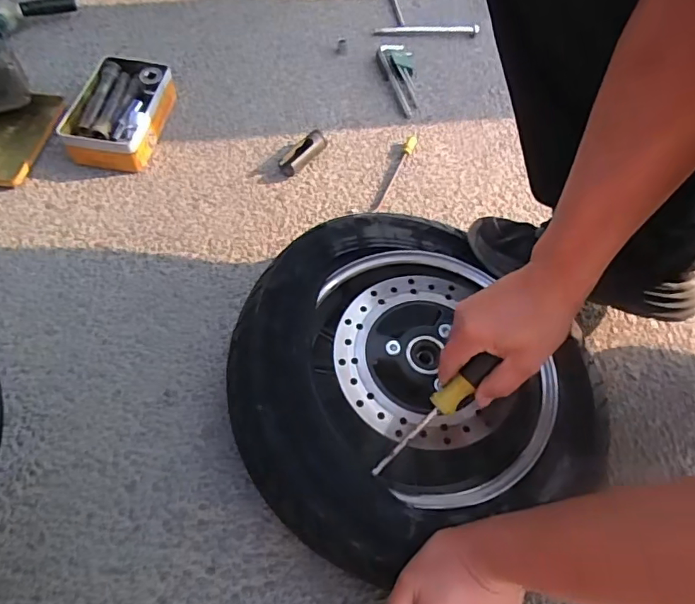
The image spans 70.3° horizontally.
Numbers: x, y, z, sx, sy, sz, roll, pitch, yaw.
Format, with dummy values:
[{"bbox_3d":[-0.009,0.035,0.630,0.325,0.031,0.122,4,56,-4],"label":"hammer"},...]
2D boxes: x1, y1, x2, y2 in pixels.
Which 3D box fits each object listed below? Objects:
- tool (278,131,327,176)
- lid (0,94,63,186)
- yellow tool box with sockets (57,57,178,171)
[{"bbox_3d":[-0.061,-0.206,0.692,0.029,0.030,0.078,39,62,16],"label":"tool"},{"bbox_3d":[-0.462,-0.228,0.671,0.104,0.020,0.169,11,58,0],"label":"lid"},{"bbox_3d":[-0.310,-0.263,0.685,0.113,0.047,0.174,10,60,0],"label":"yellow tool box with sockets"}]

